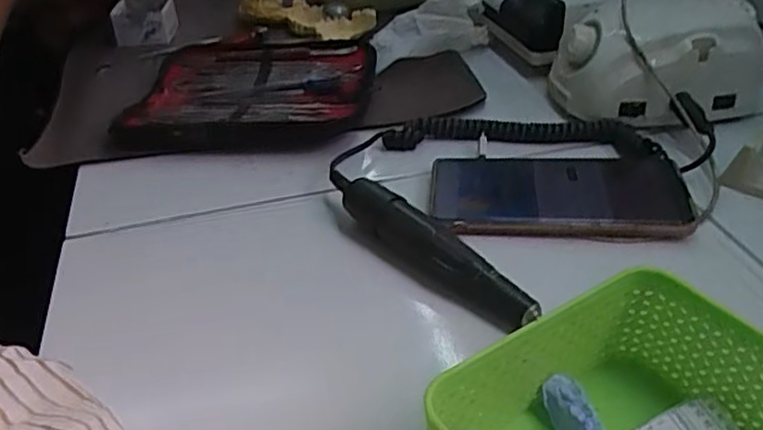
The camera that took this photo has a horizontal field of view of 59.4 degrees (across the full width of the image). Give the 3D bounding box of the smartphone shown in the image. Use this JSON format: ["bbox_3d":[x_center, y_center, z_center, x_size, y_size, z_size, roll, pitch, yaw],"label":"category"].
[{"bbox_3d":[0.114,-0.017,0.432,0.159,0.007,0.077,3,35,8],"label":"smartphone"}]

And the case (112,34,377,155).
[{"bbox_3d":[-0.110,-0.113,0.588,0.203,0.032,0.191,-1,35,1],"label":"case"}]

